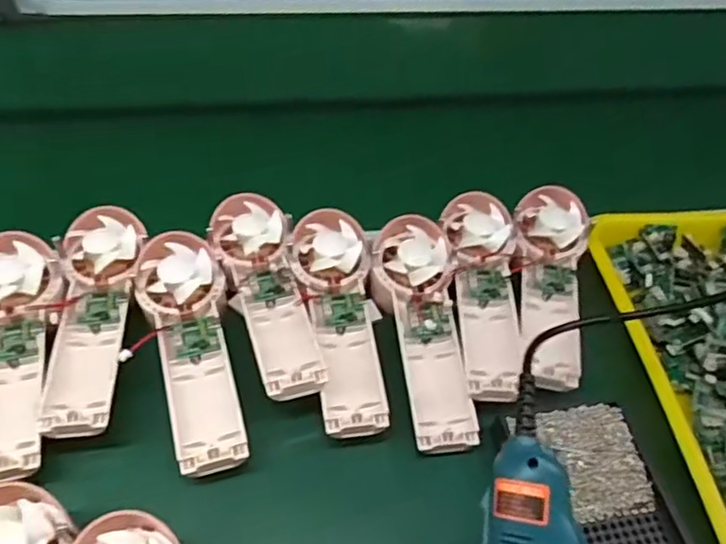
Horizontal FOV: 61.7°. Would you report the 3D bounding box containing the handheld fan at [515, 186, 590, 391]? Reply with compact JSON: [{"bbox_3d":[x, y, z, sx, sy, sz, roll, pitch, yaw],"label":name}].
[{"bbox_3d":[0.151,0.005,0.470,0.056,0.025,0.173,8,50,0],"label":"handheld fan"}]

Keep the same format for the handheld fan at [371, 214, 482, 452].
[{"bbox_3d":[0.042,0.038,0.439,0.059,0.038,0.171,0,50,-7],"label":"handheld fan"}]

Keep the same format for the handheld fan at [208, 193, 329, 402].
[{"bbox_3d":[-0.066,0.012,0.446,0.057,0.026,0.174,-15,53,-18],"label":"handheld fan"}]

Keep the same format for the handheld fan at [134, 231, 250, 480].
[{"bbox_3d":[-0.116,0.050,0.417,0.057,0.033,0.173,-13,53,-17],"label":"handheld fan"}]

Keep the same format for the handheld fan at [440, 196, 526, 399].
[{"bbox_3d":[0.095,0.012,0.459,0.052,0.025,0.177,3,50,-4],"label":"handheld fan"}]

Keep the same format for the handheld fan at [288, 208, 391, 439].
[{"bbox_3d":[-0.016,0.032,0.439,0.057,0.035,0.171,-5,51,-10],"label":"handheld fan"}]

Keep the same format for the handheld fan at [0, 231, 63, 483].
[{"bbox_3d":[-0.236,0.051,0.406,0.059,0.034,0.173,-10,52,-14],"label":"handheld fan"}]

